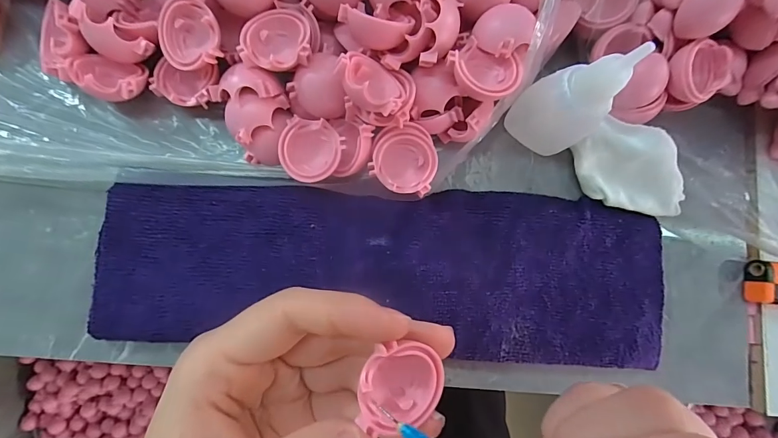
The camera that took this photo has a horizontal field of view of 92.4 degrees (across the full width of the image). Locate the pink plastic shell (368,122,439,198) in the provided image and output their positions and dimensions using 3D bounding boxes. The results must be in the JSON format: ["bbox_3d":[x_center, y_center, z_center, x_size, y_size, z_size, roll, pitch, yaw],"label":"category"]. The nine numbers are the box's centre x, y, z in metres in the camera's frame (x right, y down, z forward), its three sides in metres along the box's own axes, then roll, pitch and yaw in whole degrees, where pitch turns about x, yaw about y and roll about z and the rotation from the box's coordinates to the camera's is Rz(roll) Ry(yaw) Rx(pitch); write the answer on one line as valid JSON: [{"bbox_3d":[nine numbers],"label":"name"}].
[{"bbox_3d":[0.007,-0.028,0.178,0.029,0.012,0.031,12,83,-6],"label":"pink plastic shell"}]

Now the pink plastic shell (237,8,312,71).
[{"bbox_3d":[-0.049,-0.080,0.165,0.029,0.014,0.031,6,84,-6],"label":"pink plastic shell"}]

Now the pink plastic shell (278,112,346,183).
[{"bbox_3d":[-0.037,-0.032,0.175,0.029,0.014,0.028,1,84,-7],"label":"pink plastic shell"}]

